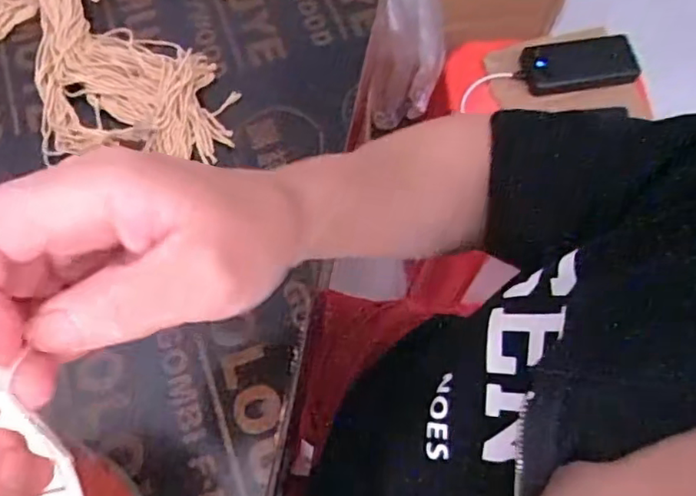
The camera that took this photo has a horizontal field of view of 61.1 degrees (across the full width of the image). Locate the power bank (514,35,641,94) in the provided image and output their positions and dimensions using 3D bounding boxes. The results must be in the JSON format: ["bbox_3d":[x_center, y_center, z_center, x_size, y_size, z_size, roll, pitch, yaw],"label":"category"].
[{"bbox_3d":[0.330,-0.265,0.849,0.168,0.029,0.067,-8,69,-3],"label":"power bank"}]

